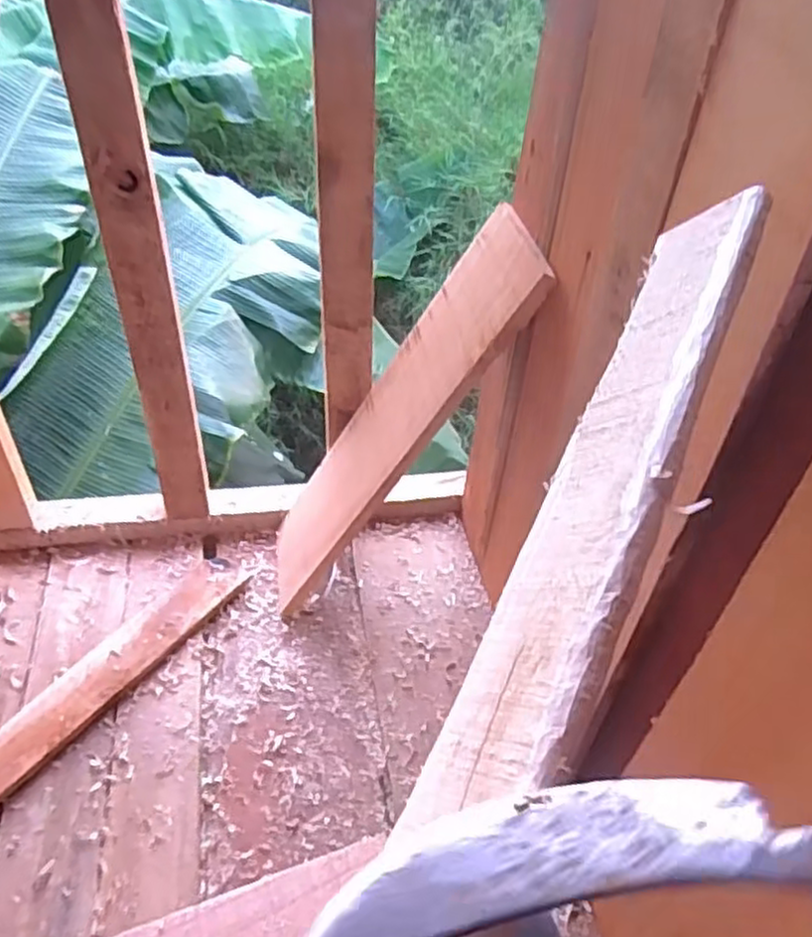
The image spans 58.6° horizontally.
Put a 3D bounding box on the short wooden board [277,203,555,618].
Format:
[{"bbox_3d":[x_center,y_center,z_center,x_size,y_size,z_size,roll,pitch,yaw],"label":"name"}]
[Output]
[{"bbox_3d":[-0.023,-0.039,0.745,0.017,0.478,0.134,20,35,-27],"label":"short wooden board"}]

